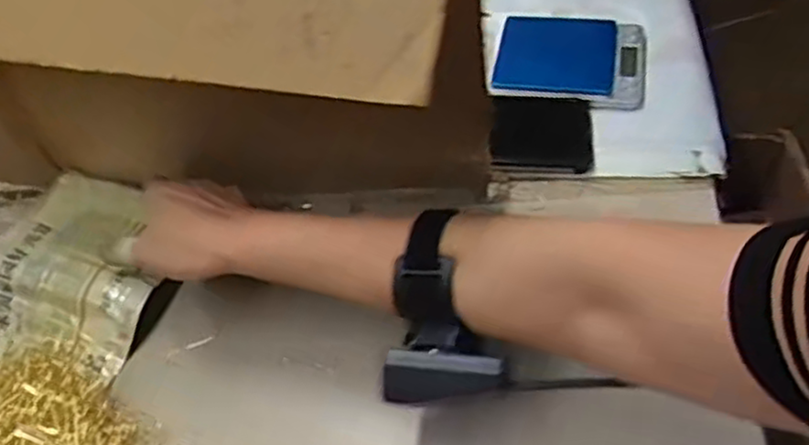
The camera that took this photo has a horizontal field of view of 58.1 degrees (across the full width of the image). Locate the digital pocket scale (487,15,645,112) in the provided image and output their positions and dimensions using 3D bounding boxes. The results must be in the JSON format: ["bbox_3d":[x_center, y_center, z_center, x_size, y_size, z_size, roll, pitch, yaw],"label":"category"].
[{"bbox_3d":[0.143,-0.144,0.639,0.127,0.019,0.109,3,51,12],"label":"digital pocket scale"}]

